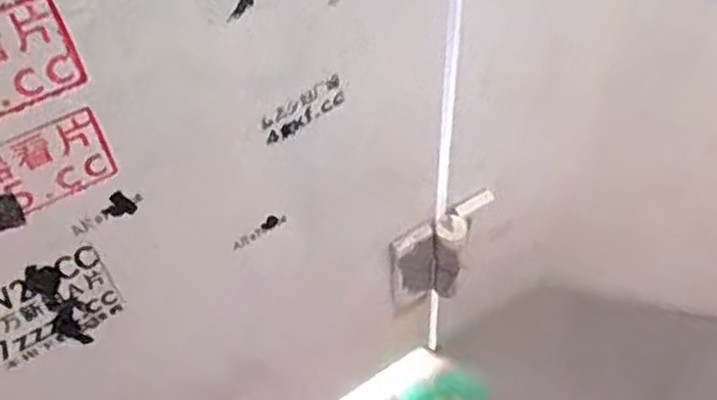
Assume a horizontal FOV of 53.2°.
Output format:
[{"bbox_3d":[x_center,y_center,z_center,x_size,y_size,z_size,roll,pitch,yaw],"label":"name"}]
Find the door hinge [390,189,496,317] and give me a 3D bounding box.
[{"bbox_3d":[0.056,0.044,0.477,0.072,0.095,0.021,-25,54,-17],"label":"door hinge"}]

